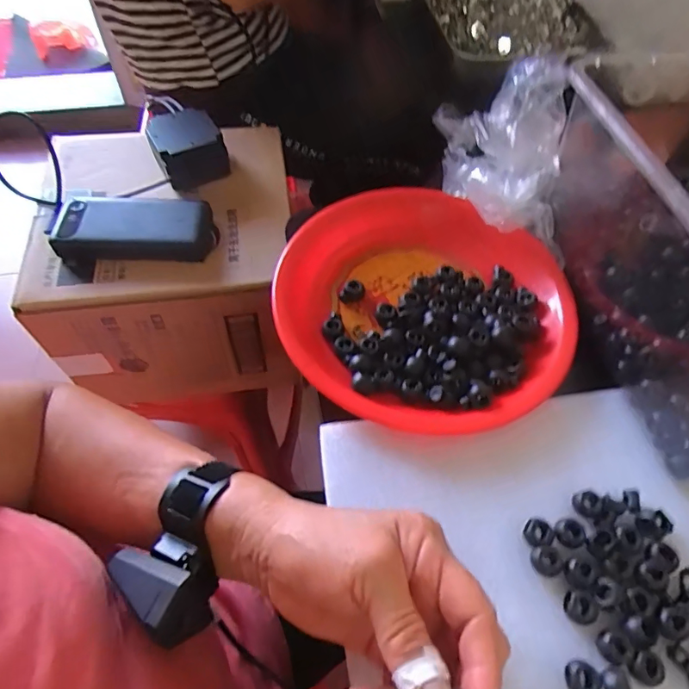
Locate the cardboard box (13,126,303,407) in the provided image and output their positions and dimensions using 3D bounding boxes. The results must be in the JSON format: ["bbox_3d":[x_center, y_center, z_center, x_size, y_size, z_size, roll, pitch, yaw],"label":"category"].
[{"bbox_3d":[-0.206,-0.107,0.635,0.272,0.215,0.276,-4,59,-4],"label":"cardboard box"}]

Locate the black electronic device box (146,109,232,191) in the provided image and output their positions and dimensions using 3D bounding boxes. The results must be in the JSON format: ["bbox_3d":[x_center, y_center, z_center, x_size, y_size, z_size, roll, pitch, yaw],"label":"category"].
[{"bbox_3d":[-0.187,-0.233,0.580,0.079,0.057,0.089,-23,62,-15],"label":"black electronic device box"}]

